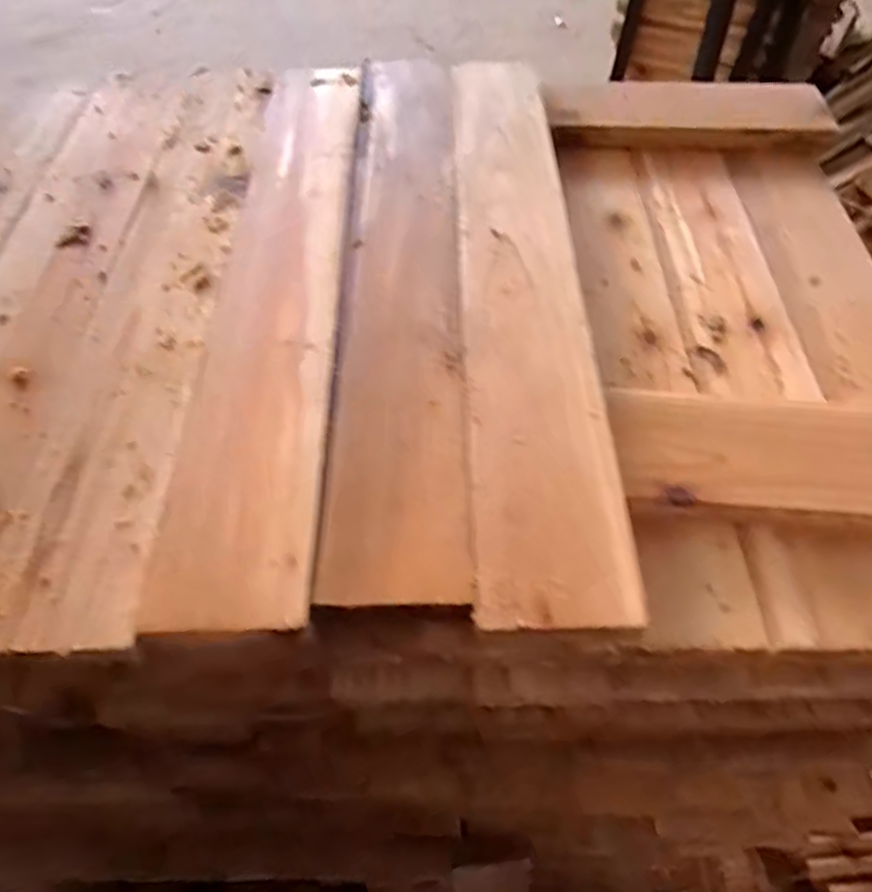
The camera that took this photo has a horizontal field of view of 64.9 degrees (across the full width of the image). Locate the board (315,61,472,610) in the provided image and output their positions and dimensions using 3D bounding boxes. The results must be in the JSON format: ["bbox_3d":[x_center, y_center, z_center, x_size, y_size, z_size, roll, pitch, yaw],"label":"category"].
[{"bbox_3d":[-0.021,-0.116,0.422,0.065,0.025,0.450,0,52,-1],"label":"board"}]

